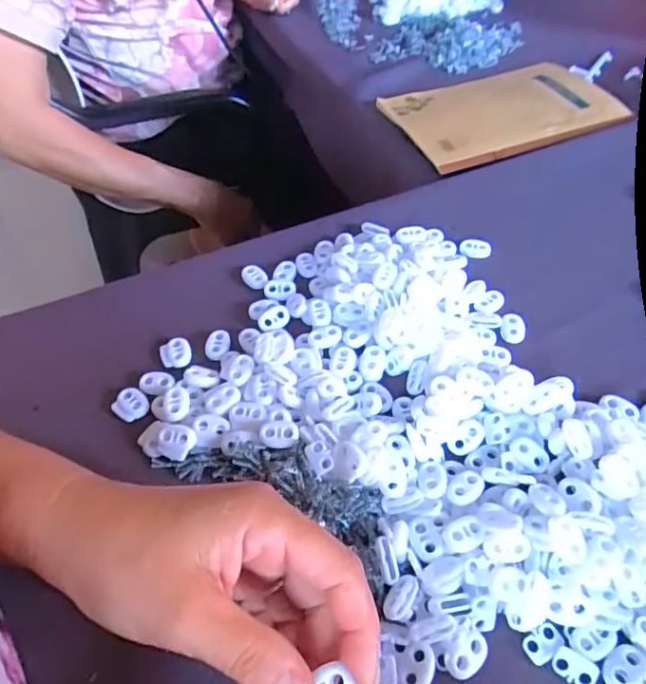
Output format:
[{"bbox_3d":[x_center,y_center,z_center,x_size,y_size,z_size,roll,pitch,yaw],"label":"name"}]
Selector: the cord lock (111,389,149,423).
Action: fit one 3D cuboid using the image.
[{"bbox_3d":[-0.119,0.040,0.337,0.019,0.007,0.020,-39,60,-24],"label":"cord lock"}]

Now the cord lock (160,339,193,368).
[{"bbox_3d":[-0.097,0.008,0.358,0.020,0.005,0.022,-18,54,-10],"label":"cord lock"}]

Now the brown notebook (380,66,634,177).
[{"bbox_3d":[0.185,-0.235,0.549,0.212,0.013,0.144,-16,54,-9],"label":"brown notebook"}]

